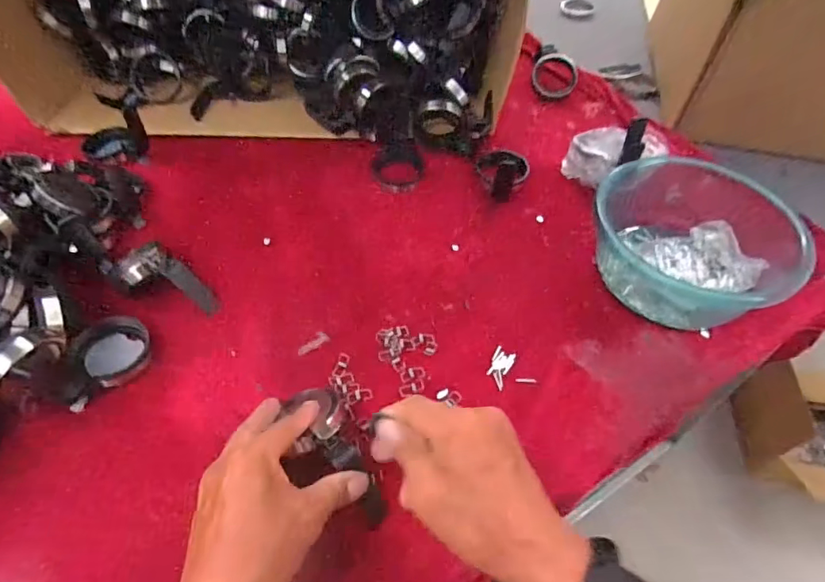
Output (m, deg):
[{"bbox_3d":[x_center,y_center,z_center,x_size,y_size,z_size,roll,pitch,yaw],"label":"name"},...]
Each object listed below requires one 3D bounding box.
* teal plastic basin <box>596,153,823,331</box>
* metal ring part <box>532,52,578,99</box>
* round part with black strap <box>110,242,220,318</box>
[{"bbox_3d":[0.296,-0.048,0.551,0.198,0.099,0.165,33,58,22],"label":"teal plastic basin"},{"bbox_3d":[0.219,-0.331,0.782,0.068,0.066,0.016,6,11,15],"label":"metal ring part"},{"bbox_3d":[-0.248,-0.012,0.526,0.103,0.039,0.033,28,51,-15],"label":"round part with black strap"}]

